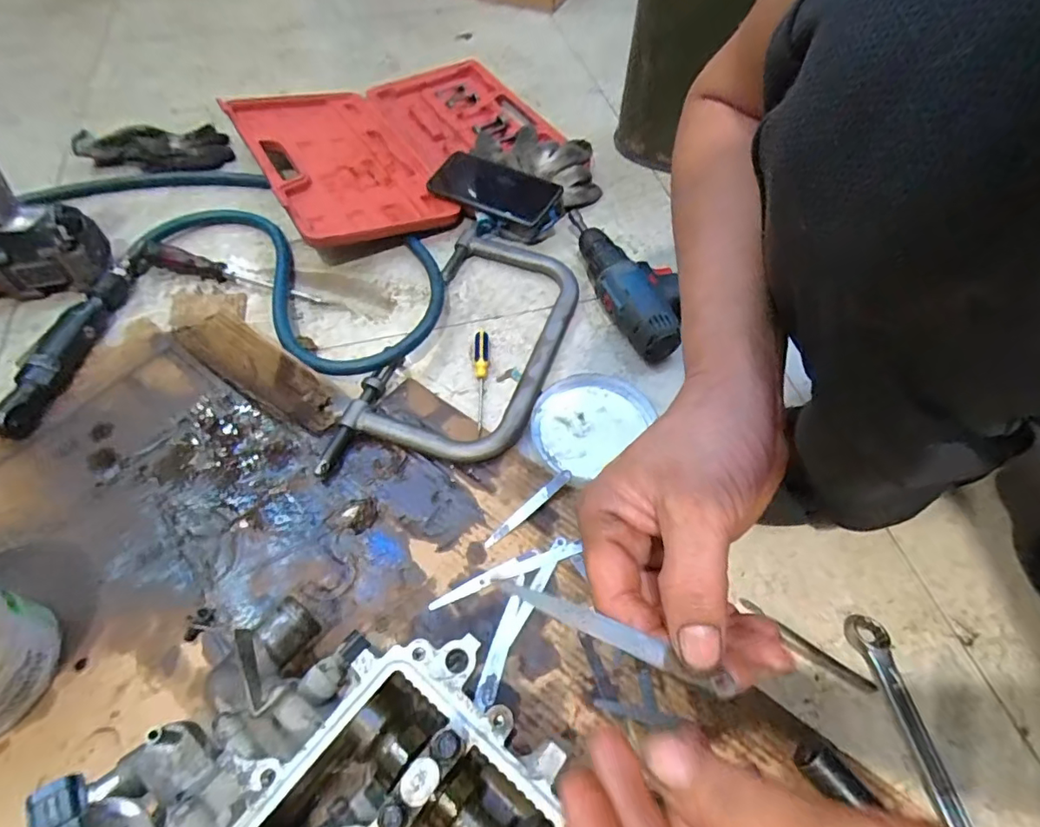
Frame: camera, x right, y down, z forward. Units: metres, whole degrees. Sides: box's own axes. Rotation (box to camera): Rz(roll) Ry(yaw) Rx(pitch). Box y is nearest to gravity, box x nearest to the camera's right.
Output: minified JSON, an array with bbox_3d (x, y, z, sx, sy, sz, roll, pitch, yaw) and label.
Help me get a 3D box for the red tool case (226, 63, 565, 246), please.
[{"bbox_3d":[-0.151,-0.386,0.738,0.406,0.060,0.337,-28,63,-17],"label":"red tool case"}]

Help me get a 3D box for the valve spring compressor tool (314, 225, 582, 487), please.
[{"bbox_3d":[-0.049,-0.070,0.566,0.166,0.040,0.335,16,59,9],"label":"valve spring compressor tool"}]

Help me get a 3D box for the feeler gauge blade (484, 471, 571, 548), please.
[{"bbox_3d":[0.007,0.083,0.471,0.096,0.004,0.010,-39,81,-13],"label":"feeler gauge blade"}]

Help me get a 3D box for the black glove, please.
[{"bbox_3d":[-0.503,-0.364,0.732,0.194,0.043,0.075,-11,59,-8],"label":"black glove"}]

